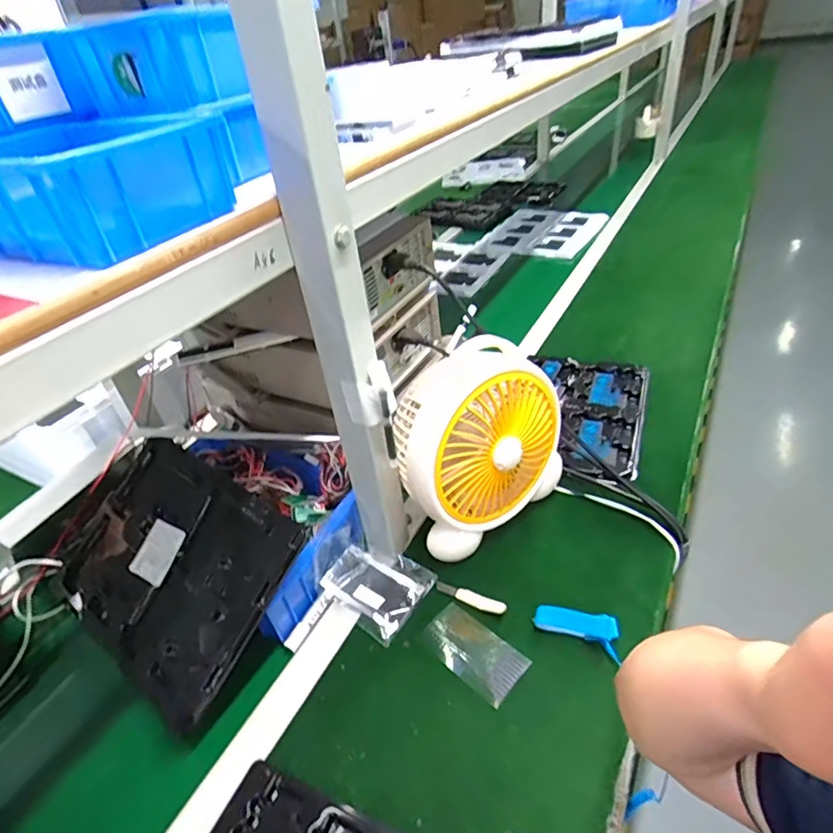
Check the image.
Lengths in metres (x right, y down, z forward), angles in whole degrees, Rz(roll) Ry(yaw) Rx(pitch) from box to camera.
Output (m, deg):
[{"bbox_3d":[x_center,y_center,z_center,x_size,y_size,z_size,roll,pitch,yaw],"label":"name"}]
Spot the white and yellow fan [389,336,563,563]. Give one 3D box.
[{"bbox_3d":[0.070,0.031,0.635,0.122,0.228,0.204,27,48,37],"label":"white and yellow fan"}]

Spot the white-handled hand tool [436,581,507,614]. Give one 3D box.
[{"bbox_3d":[0.062,0.205,0.594,0.086,0.010,0.018,18,44,30],"label":"white-handled hand tool"}]

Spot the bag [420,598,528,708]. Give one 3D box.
[{"bbox_3d":[0.059,0.248,0.554,0.110,0.008,0.058,25,55,40],"label":"bag"}]

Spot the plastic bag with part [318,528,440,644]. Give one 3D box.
[{"bbox_3d":[-0.051,0.181,0.607,0.116,0.062,0.098,20,45,32],"label":"plastic bag with part"}]

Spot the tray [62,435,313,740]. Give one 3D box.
[{"bbox_3d":[-0.274,0.163,0.580,0.279,0.019,0.218,25,79,29],"label":"tray"}]

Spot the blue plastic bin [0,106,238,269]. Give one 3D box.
[{"bbox_3d":[-0.238,-0.164,0.367,0.179,0.064,0.130,14,42,27],"label":"blue plastic bin"}]

